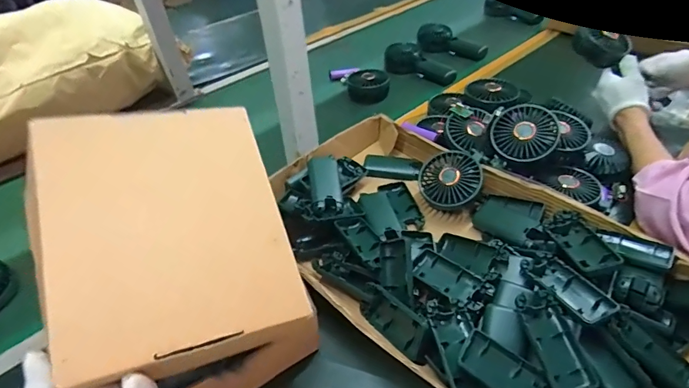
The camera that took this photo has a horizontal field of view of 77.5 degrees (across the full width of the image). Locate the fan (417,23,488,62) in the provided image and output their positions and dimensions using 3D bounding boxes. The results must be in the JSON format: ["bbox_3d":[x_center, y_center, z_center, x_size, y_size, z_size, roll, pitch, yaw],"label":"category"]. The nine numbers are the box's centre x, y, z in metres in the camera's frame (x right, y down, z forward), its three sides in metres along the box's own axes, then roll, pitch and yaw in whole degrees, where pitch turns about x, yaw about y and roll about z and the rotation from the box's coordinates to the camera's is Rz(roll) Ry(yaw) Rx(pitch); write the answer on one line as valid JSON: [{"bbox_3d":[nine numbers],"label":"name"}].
[{"bbox_3d":[0.258,-0.368,1.036,0.169,0.052,0.071,27,49,32],"label":"fan"}]

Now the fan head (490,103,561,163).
[{"bbox_3d":[0.253,-0.085,0.602,0.085,0.029,0.086,13,75,28],"label":"fan head"}]

